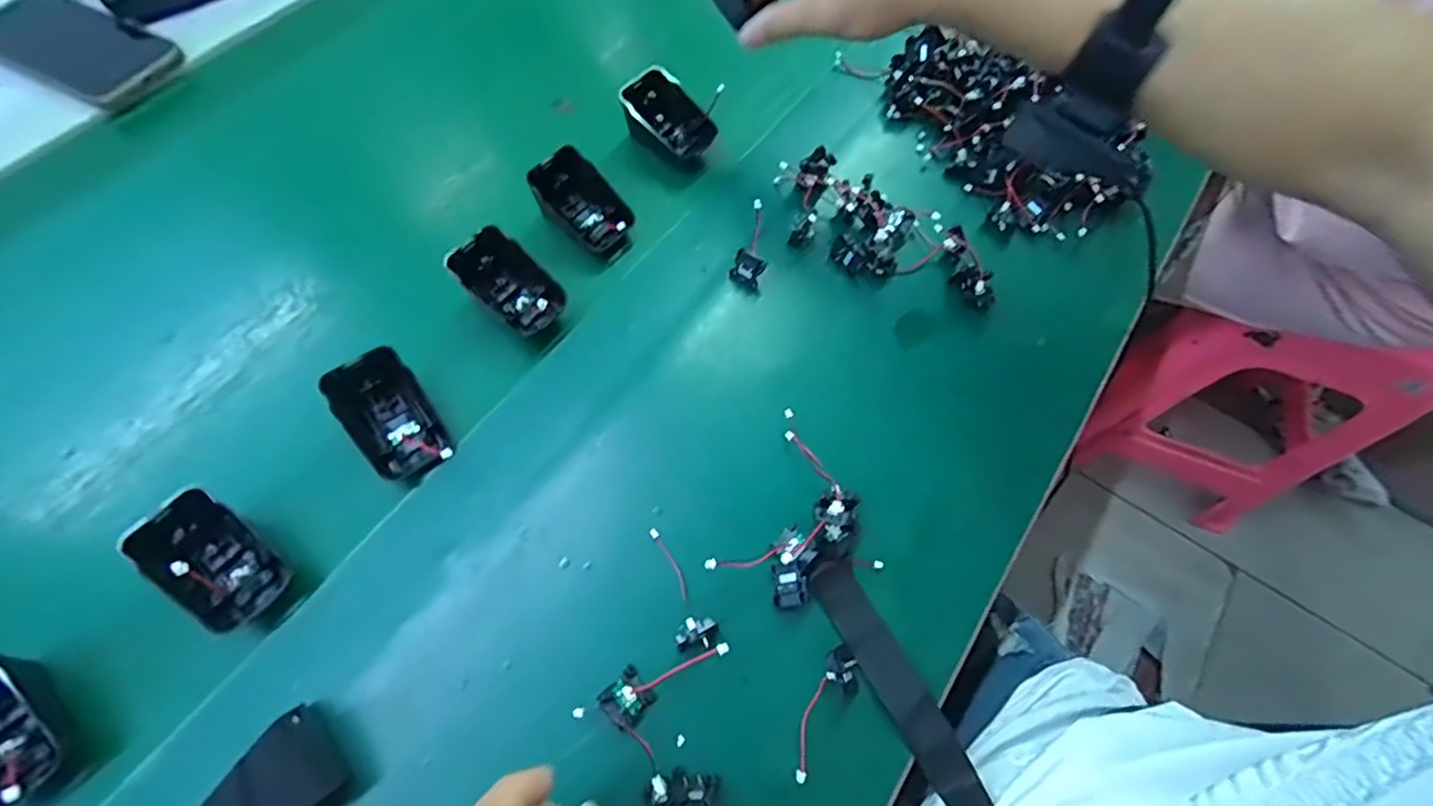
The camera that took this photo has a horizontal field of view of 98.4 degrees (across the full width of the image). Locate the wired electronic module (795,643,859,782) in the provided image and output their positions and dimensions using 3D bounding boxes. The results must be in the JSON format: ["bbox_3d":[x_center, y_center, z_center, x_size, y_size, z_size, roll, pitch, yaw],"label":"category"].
[{"bbox_3d":[0.058,0.157,0.313,0.022,0.015,0.068,21,64,6],"label":"wired electronic module"}]

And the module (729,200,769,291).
[{"bbox_3d":[0.026,-0.108,0.421,0.022,0.023,0.052,13,64,2],"label":"module"}]

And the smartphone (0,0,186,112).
[{"bbox_3d":[-0.508,-0.281,0.490,0.154,0.013,0.076,24,65,8],"label":"smartphone"}]

